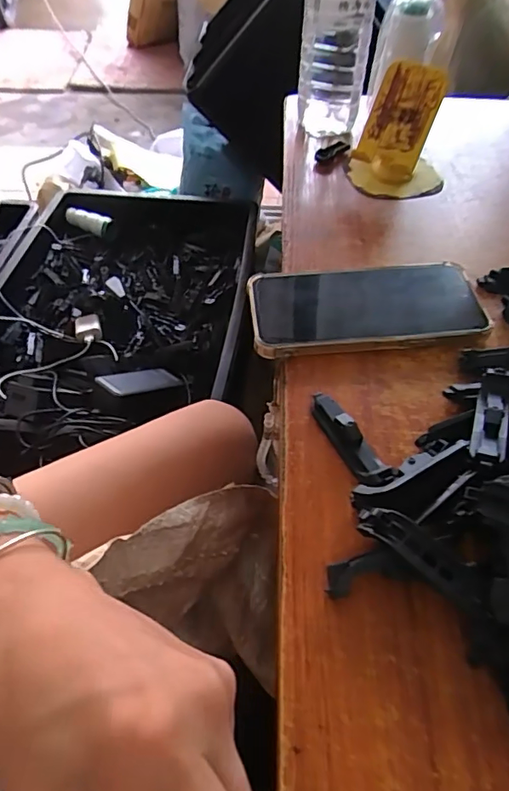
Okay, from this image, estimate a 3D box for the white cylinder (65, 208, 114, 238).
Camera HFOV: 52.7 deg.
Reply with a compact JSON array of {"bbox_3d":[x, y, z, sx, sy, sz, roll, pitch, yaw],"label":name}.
[{"bbox_3d":[-0.332,-0.350,1.029,0.103,0.035,0.040,26,55,20],"label":"white cylinder"}]

